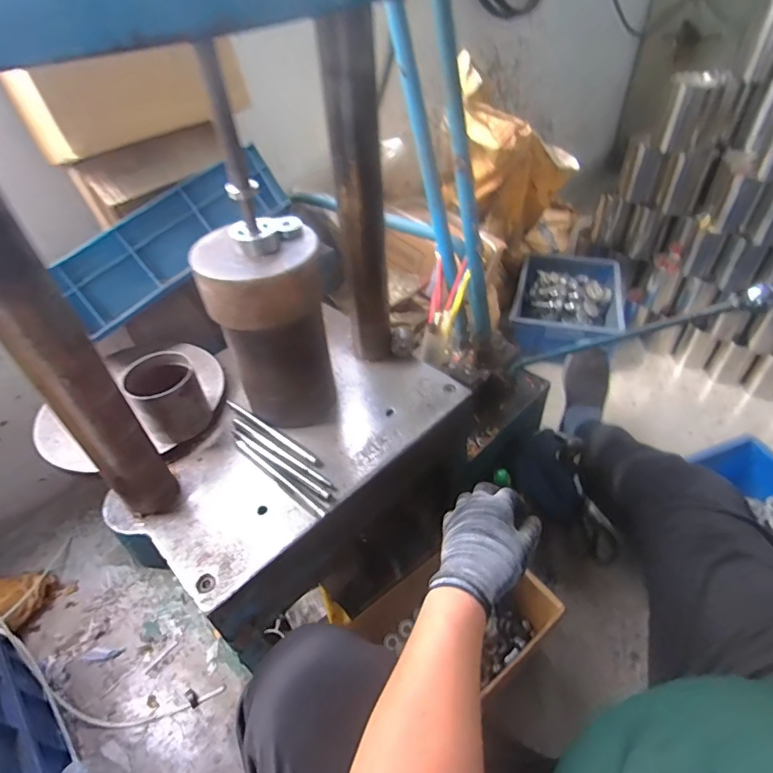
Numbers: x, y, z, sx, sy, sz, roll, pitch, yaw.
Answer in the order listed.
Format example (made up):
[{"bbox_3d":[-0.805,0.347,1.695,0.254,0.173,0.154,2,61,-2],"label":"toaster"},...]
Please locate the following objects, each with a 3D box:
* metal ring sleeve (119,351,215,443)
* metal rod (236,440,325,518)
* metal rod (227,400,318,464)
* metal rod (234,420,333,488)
[{"bbox_3d":[-0.297,0.017,0.658,0.092,0.098,0.081,-29,48,-26],"label":"metal ring sleeve"},{"bbox_3d":[-0.143,0.118,0.629,0.178,0.004,0.010,31,52,31],"label":"metal rod"},{"bbox_3d":[-0.167,0.063,0.687,0.185,0.007,0.012,27,50,29],"label":"metal rod"},{"bbox_3d":[-0.147,0.087,0.659,0.192,0.005,0.012,27,50,29],"label":"metal rod"}]

